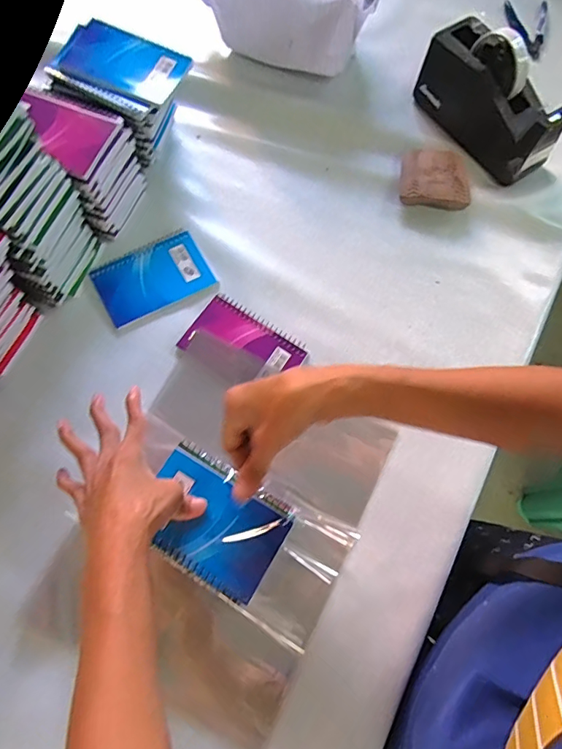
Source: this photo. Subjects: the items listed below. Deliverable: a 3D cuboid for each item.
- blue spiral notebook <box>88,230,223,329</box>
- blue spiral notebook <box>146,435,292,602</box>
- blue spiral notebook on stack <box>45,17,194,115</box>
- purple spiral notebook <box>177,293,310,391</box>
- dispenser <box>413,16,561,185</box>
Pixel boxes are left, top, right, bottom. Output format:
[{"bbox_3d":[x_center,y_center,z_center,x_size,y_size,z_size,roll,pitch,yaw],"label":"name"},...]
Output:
[{"bbox_3d":[-0.154,-0.118,0.561,0.131,0.006,0.092,-26,74,-10],"label":"blue spiral notebook"},{"bbox_3d":[-0.063,0.135,0.426,0.130,0.007,0.095,31,73,9],"label":"blue spiral notebook"},{"bbox_3d":[-0.190,-0.359,0.537,0.135,0.018,0.099,22,70,5],"label":"blue spiral notebook on stack"},{"bbox_3d":[-0.043,-0.033,0.535,0.130,0.007,0.085,32,73,9],"label":"purple spiral notebook"},{"bbox_3d":[0.277,-0.366,0.612,0.073,0.105,0.202,-35,75,-13],"label":"dispenser"}]

